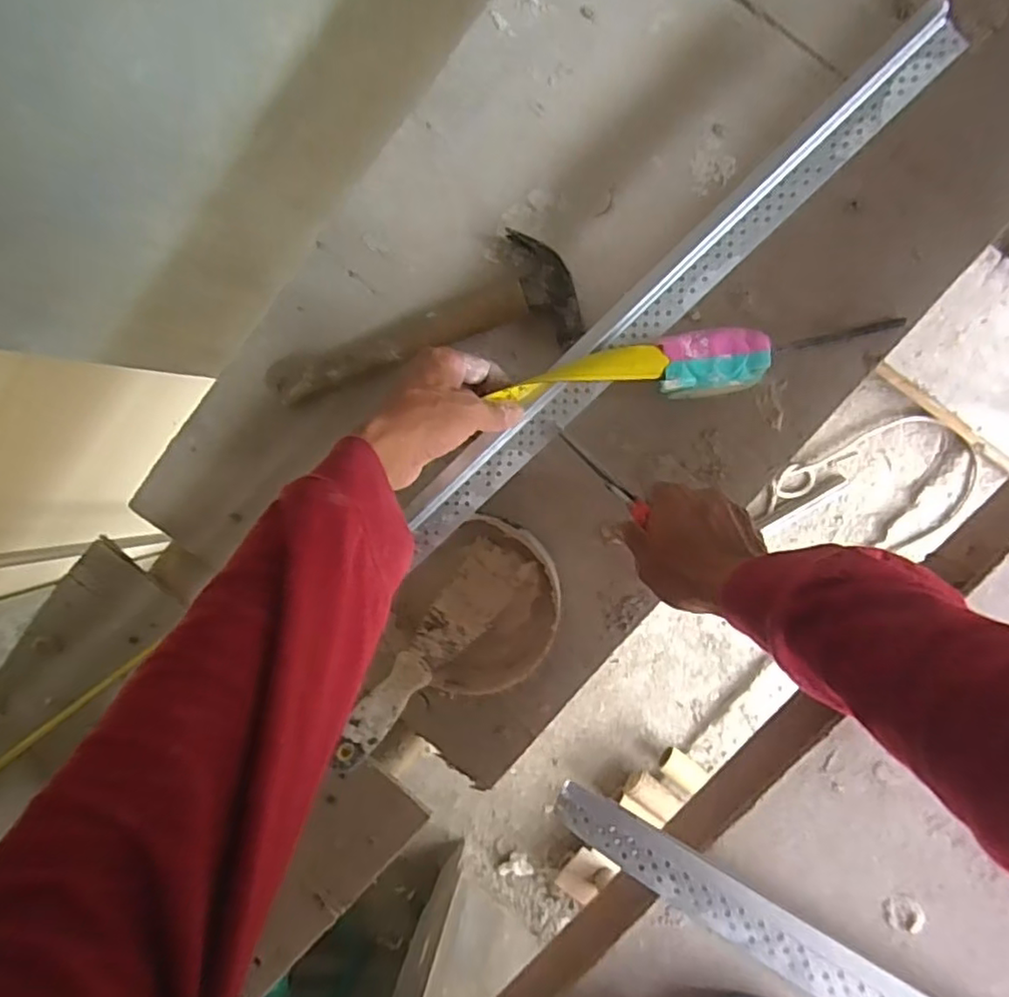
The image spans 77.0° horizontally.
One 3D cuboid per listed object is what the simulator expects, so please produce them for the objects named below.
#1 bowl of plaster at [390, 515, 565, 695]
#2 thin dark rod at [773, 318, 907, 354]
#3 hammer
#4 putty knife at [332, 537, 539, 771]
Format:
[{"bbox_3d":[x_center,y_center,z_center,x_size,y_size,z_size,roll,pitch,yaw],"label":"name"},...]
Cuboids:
[{"bbox_3d":[-0.020,0.090,0.526,0.139,0.038,0.134,1,96,8],"label":"bowl of plaster"},{"bbox_3d":[0.247,-0.121,0.472,0.093,0.010,0.007,-11,94,9],"label":"thin dark rod"},{"bbox_3d":[-0.074,-0.137,0.515,0.258,0.023,0.088,-16,93,9],"label":"hammer"},{"bbox_3d":[-0.061,0.125,0.502,0.053,0.018,0.208,39,86,3],"label":"putty knife"}]

